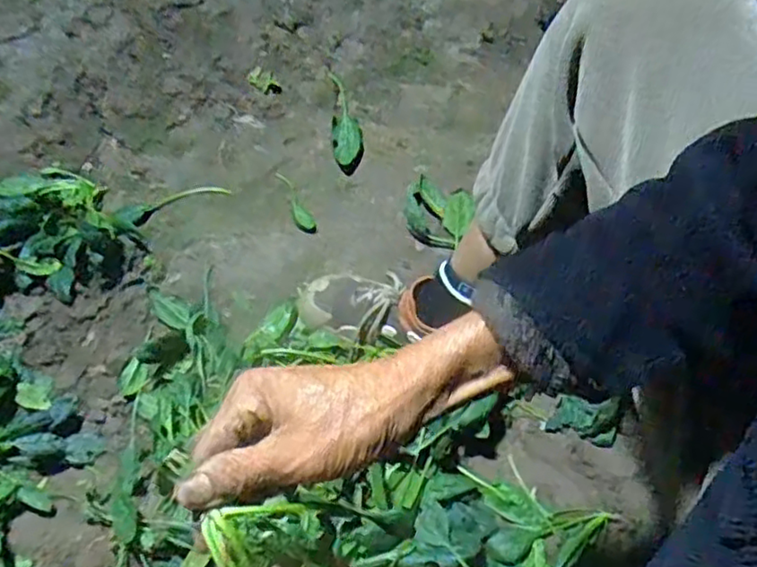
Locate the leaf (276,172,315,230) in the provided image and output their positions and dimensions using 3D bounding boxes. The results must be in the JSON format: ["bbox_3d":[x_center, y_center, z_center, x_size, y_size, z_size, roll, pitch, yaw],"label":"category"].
[{"bbox_3d":[-0.121,-0.118,0.933,0.022,0.011,0.116,-23,60,-12],"label":"leaf"}]

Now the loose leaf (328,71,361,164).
[{"bbox_3d":[-0.050,-0.252,0.998,0.040,0.019,0.172,-5,60,-2],"label":"loose leaf"}]

